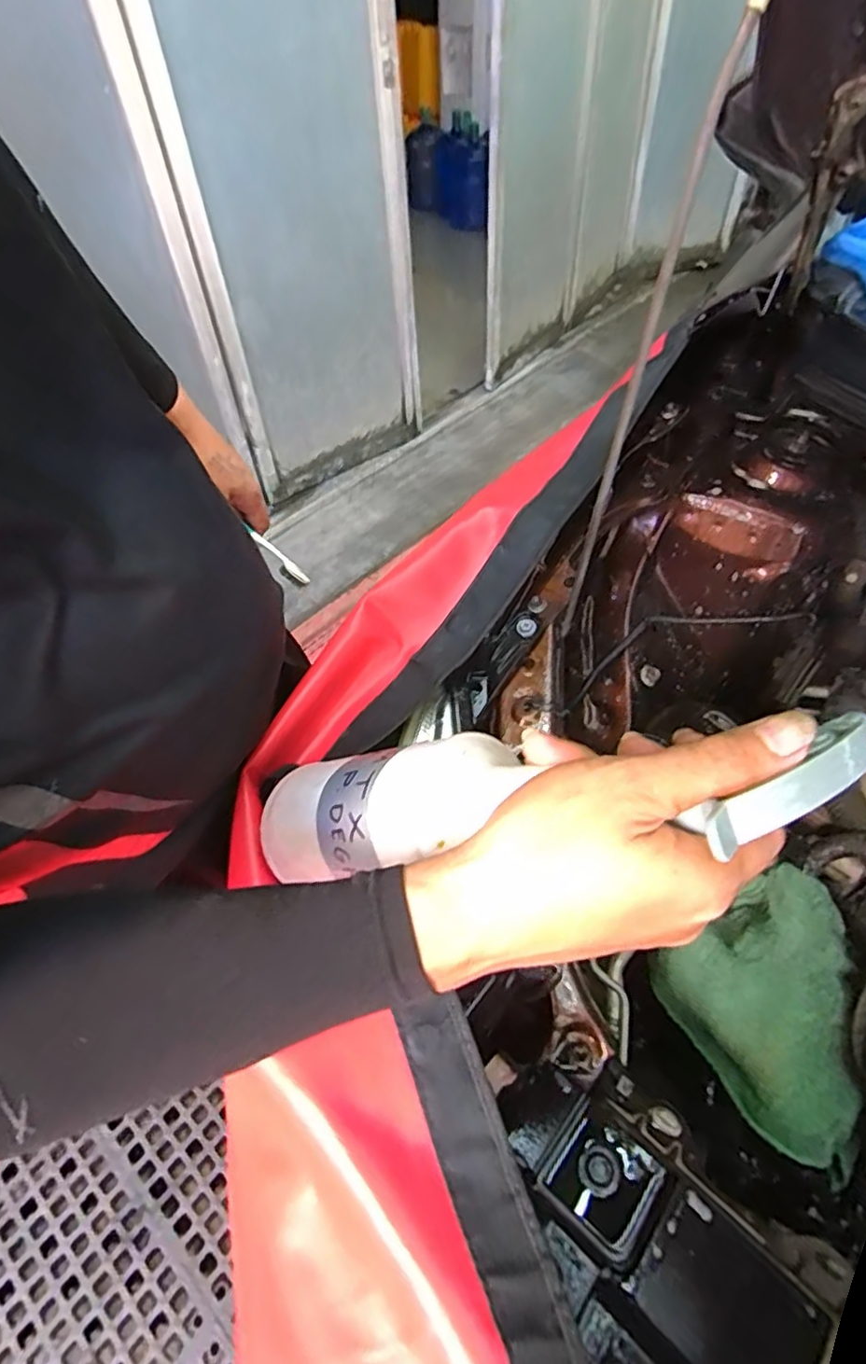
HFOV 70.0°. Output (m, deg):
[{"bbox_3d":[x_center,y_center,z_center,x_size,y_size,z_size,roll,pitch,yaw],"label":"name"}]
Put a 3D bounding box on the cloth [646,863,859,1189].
[{"bbox_3d":[0.268,0.255,0.484,0.106,0.164,0.199,-12,51,-7],"label":"cloth"}]

